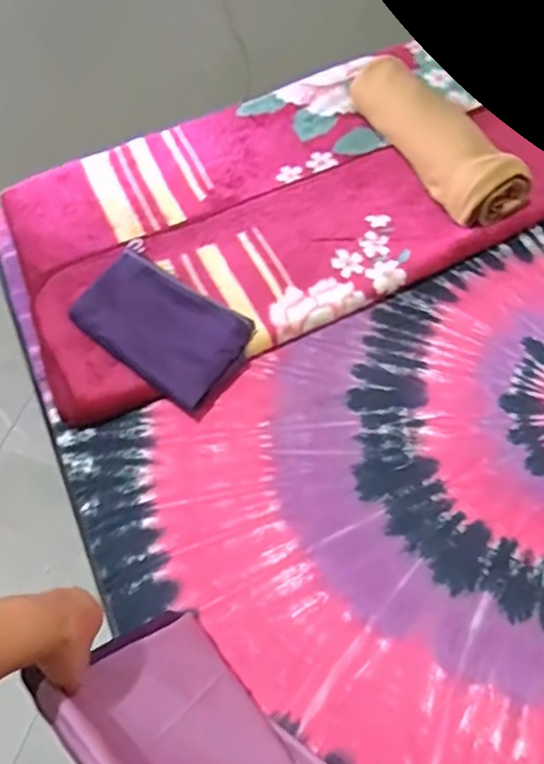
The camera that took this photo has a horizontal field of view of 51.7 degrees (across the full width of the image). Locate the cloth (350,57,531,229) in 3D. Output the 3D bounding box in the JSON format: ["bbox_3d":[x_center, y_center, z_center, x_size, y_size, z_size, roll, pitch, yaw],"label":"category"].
[{"bbox_3d":[0.313,-0.485,1.090,0.124,0.133,0.426,-22,60,-9],"label":"cloth"}]

